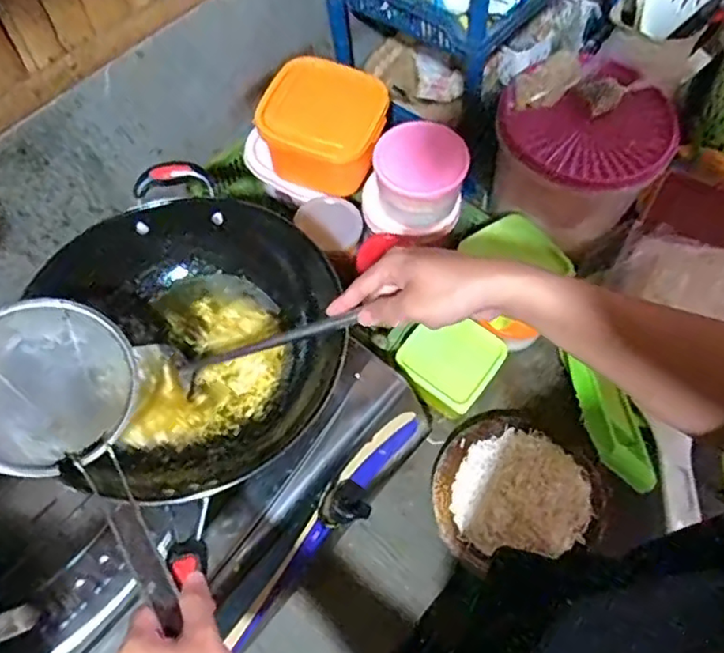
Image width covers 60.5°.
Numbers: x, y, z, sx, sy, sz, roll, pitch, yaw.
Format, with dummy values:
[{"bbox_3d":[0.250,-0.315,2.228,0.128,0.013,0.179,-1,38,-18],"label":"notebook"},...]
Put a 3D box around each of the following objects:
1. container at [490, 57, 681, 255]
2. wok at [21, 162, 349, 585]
[{"bbox_3d":[0.271,-0.212,0.786,0.184,0.150,0.177,0,62,1],"label":"container"},{"bbox_3d":[-0.154,0.012,0.616,0.266,0.096,0.342,-19,64,-9],"label":"wok"}]

